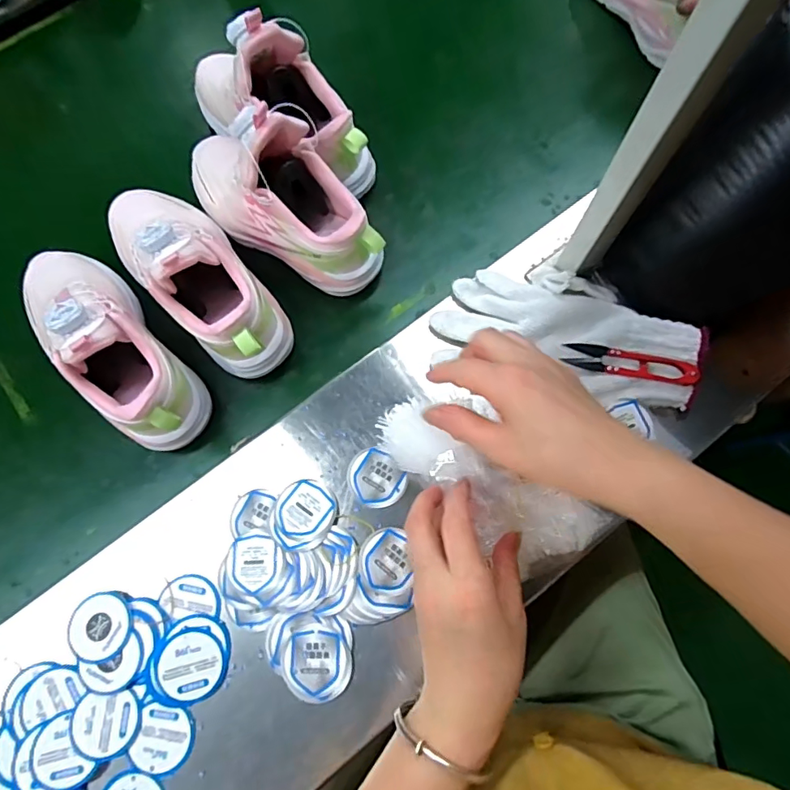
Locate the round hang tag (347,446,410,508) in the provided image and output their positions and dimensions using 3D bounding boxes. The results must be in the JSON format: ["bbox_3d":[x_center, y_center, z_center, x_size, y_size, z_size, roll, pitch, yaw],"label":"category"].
[{"bbox_3d":[-0.016,0.069,0.413,0.042,0.004,0.048,-44,77,-11],"label":"round hang tag"}]

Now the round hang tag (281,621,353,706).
[{"bbox_3d":[-0.057,0.196,0.370,0.049,0.004,0.051,0,73,1],"label":"round hang tag"}]

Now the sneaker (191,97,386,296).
[{"bbox_3d":[-0.102,-0.181,0.445,0.215,0.130,0.085,31,76,10],"label":"sneaker"}]

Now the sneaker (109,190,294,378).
[{"bbox_3d":[-0.174,-0.113,0.427,0.088,0.112,0.221,-36,76,-9],"label":"sneaker"}]

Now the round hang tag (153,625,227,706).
[{"bbox_3d":[-0.150,0.198,0.370,0.049,0.005,0.050,2,72,-7],"label":"round hang tag"}]

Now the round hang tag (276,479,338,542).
[{"bbox_3d":[-0.070,0.091,0.401,0.046,0.009,0.047,0,73,1],"label":"round hang tag"}]

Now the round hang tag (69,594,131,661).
[{"bbox_3d":[-0.221,0.173,0.378,0.046,0.004,0.044,-1,71,3],"label":"round hang tag"}]

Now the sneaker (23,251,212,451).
[{"bbox_3d":[-0.243,-0.051,0.424,0.216,0.112,0.074,42,79,13],"label":"sneaker"}]

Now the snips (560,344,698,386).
[{"bbox_3d":[0.194,-0.027,0.417,0.101,0.016,0.023,11,74,5],"label":"snips"}]

